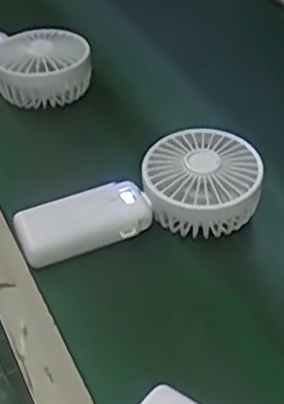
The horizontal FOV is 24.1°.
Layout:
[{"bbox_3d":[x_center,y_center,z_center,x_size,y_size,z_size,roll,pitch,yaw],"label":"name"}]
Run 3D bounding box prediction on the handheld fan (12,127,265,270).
[{"bbox_3d":[-0.001,-0.006,0.499,0.182,0.043,0.083,-16,45,-20],"label":"handheld fan"}]

